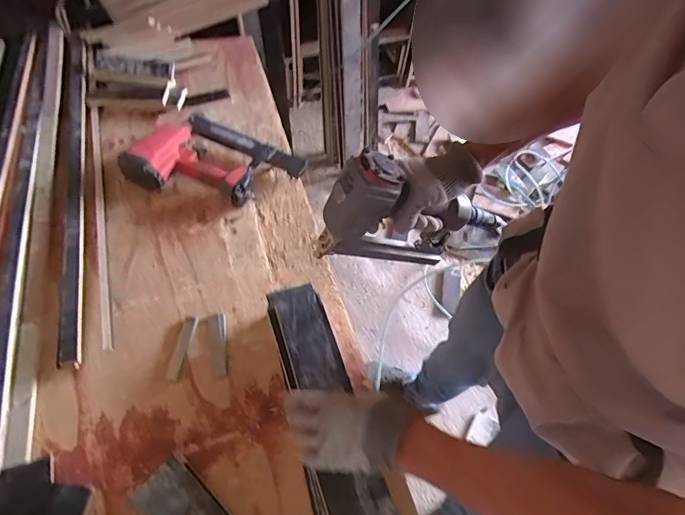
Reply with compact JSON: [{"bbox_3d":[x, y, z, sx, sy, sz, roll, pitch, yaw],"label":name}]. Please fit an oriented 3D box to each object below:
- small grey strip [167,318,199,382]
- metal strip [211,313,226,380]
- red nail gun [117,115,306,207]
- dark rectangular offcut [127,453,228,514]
[{"bbox_3d":[-0.272,0.153,0.731,0.021,0.009,0.109,10,57,2],"label":"small grey strip"},{"bbox_3d":[-0.214,0.151,0.738,0.026,0.005,0.112,-6,58,-8],"label":"metal strip"},{"bbox_3d":[-0.259,-0.198,0.901,0.287,0.094,0.221,19,58,8],"label":"red nail gun"},{"bbox_3d":[-0.217,0.359,0.595,0.160,0.028,0.080,38,62,18],"label":"dark rectangular offcut"}]

